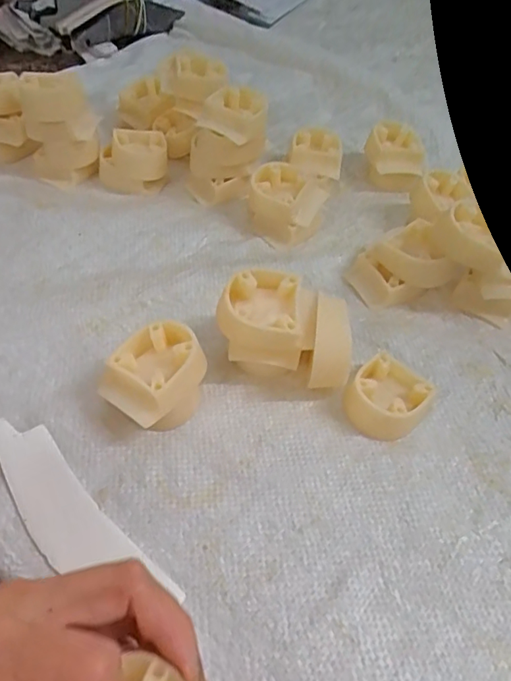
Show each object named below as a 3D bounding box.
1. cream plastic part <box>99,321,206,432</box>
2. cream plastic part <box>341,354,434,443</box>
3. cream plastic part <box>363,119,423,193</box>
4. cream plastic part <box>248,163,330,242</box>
[{"bbox_3d":[-0.061,0.023,0.309,0.049,0.043,0.056,23,53,15],"label":"cream plastic part"},{"bbox_3d":[0.085,0.037,0.325,0.047,0.021,0.049,30,55,19],"label":"cream plastic part"},{"bbox_3d":[0.133,-0.175,0.485,0.056,0.037,0.065,16,51,9],"label":"cream plastic part"},{"bbox_3d":[0.024,-0.118,0.433,0.063,0.038,0.057,32,55,21],"label":"cream plastic part"}]

